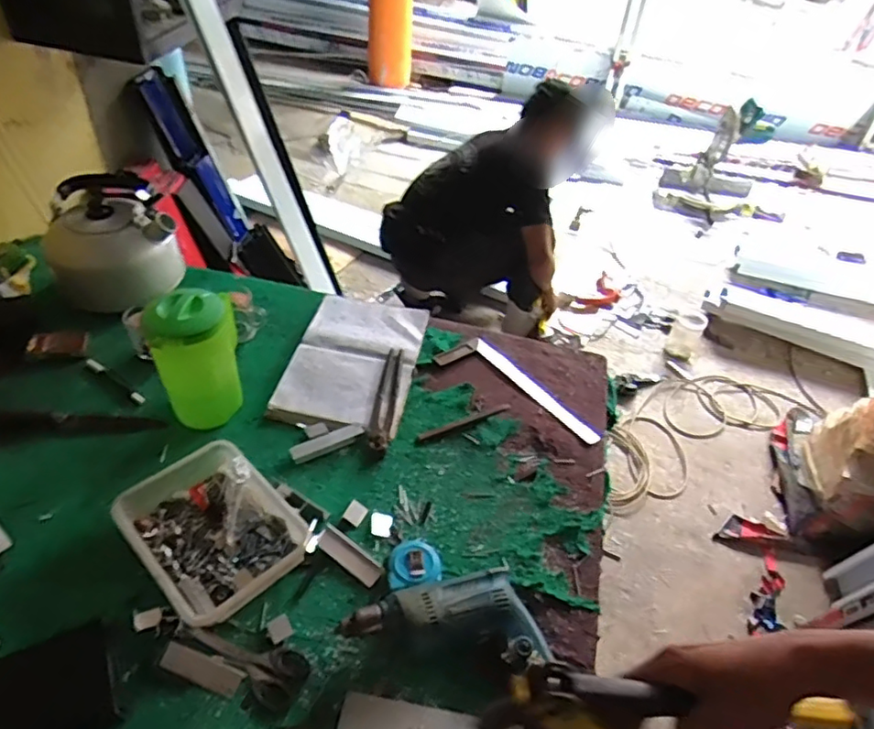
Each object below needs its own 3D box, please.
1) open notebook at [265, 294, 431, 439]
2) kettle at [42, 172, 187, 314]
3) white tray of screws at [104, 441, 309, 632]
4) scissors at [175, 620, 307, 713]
[{"bbox_3d":[-0.140,-0.018,1.049,0.205,0.023,0.323,10,43,4],"label":"open notebook"},{"bbox_3d":[-0.588,-0.211,1.088,0.214,0.182,0.219,-18,48,-24],"label":"kettle"},{"bbox_3d":[-0.284,0.210,0.767,0.224,0.061,0.174,36,50,28],"label":"white tray of screws"},{"bbox_3d":[-0.224,0.331,0.686,0.158,0.009,0.059,22,45,17],"label":"scissors"}]

